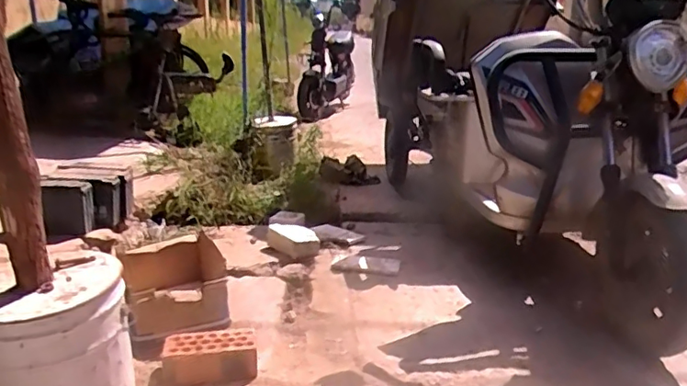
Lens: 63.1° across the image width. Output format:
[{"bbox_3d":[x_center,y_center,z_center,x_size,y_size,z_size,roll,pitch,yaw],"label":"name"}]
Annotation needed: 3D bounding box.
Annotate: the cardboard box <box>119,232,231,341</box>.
[{"bbox_3d":[-0.521,0.278,1.736,0.285,0.141,0.472,-7,18,-23],"label":"cardboard box"}]

